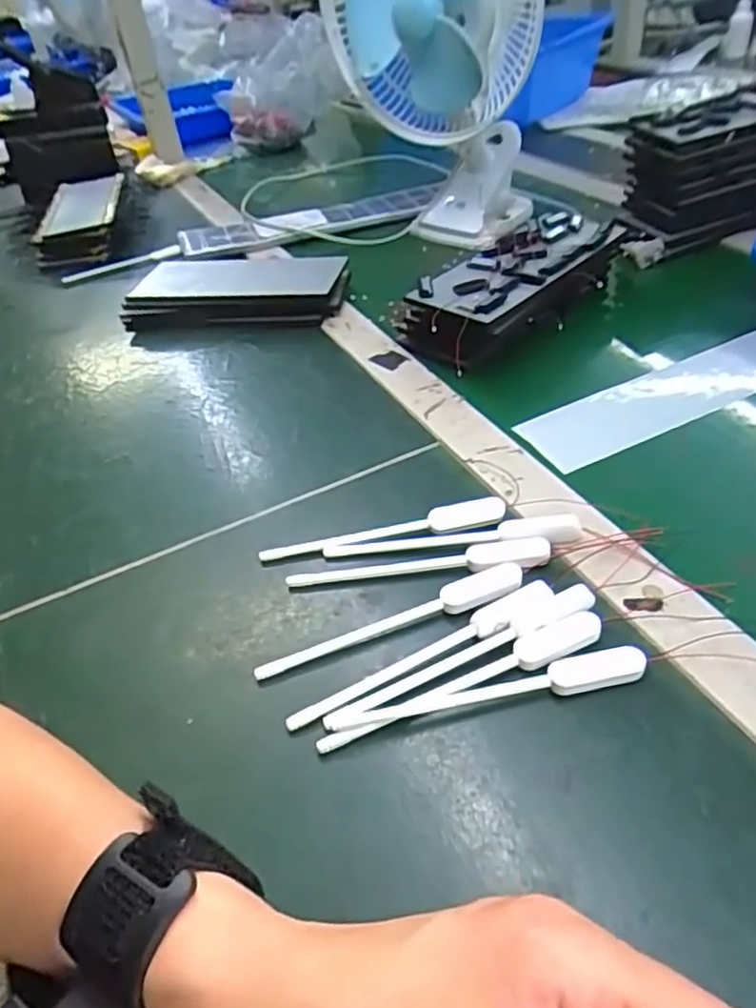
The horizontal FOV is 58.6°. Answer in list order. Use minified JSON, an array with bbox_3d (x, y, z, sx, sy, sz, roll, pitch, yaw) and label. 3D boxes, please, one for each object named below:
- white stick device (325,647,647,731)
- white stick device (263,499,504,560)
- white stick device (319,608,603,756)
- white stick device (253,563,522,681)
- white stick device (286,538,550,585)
[{"bbox_3d":[0.050,0.086,0.311,0.147,0.010,0.015,-9,41,-1],"label":"white stick device"},{"bbox_3d":[0.003,0.016,0.393,0.143,0.013,0.016,-8,41,0],"label":"white stick device"},{"bbox_3d":[0.040,0.081,0.316,0.144,0.009,0.018,-17,42,-10],"label":"white stick device"},{"bbox_3d":[0.007,0.059,0.348,0.143,0.010,0.022,-14,42,-7],"label":"white stick device"},{"bbox_3d":[0.022,0.034,0.371,0.144,0.008,0.018,-6,41,2],"label":"white stick device"}]

